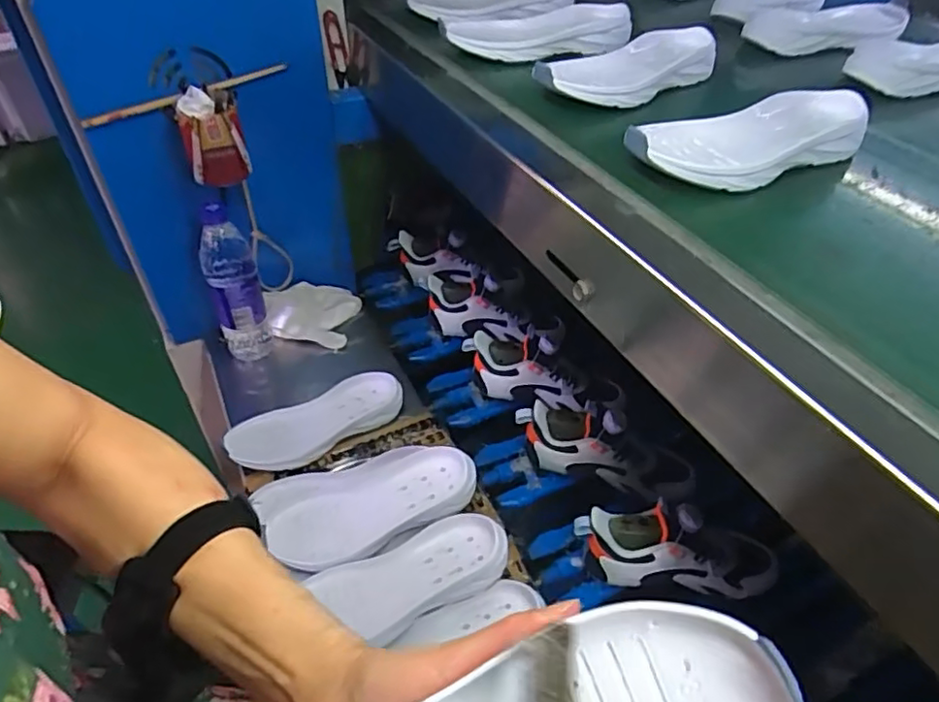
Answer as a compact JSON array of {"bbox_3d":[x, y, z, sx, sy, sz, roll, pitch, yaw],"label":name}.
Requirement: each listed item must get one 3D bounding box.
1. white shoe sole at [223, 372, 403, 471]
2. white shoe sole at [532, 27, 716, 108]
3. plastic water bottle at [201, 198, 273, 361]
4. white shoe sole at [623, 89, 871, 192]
[{"bbox_3d":[-0.185,0.086,0.762,0.214,0.024,0.080,-24,47,-24],"label":"white shoe sole"},{"bbox_3d":[0.157,-0.285,0.614,0.195,0.037,0.097,-26,48,-26],"label":"white shoe sole"},{"bbox_3d":[-0.307,-0.082,0.803,0.063,0.226,0.052,-18,45,-19],"label":"plastic water bottle"},{"bbox_3d":[0.224,-0.172,0.496,0.216,0.033,0.087,-17,45,-18],"label":"white shoe sole"}]

